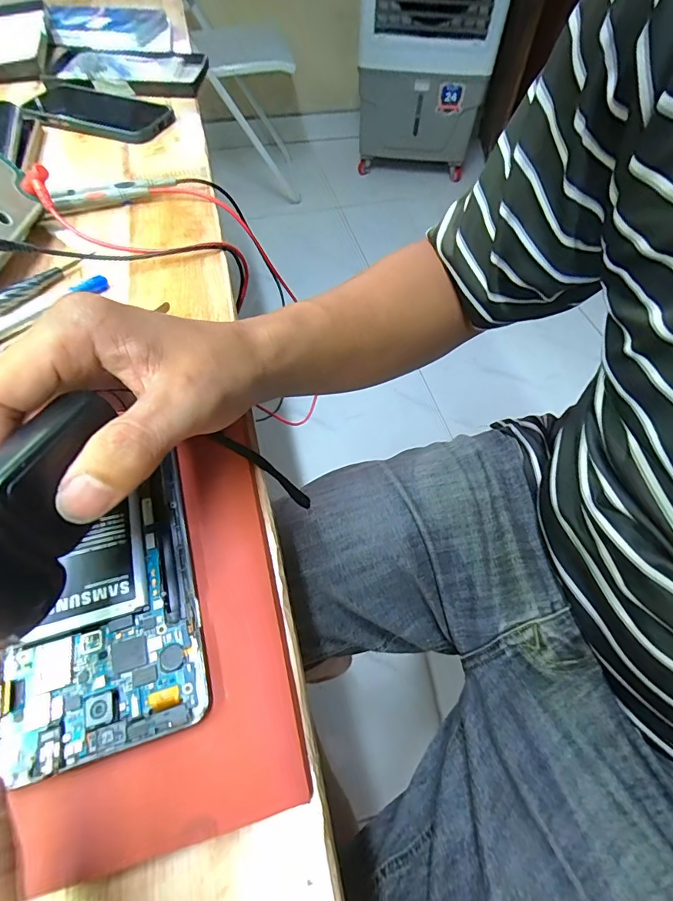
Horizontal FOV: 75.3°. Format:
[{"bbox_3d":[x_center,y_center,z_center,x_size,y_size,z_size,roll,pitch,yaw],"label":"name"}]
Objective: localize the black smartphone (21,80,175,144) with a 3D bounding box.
[{"bbox_3d":[-0.260,-0.370,0.475,0.169,0.013,0.082,17,59,9],"label":"black smartphone"}]

